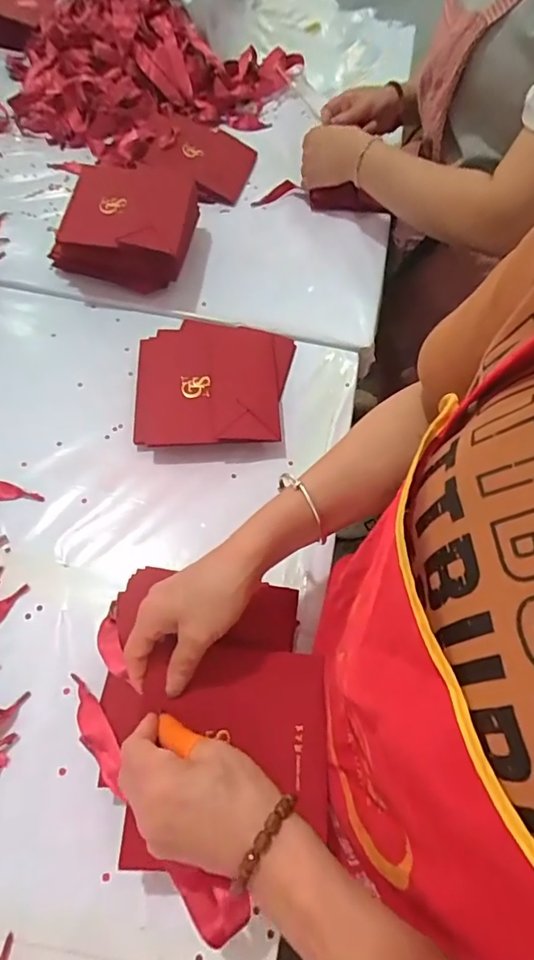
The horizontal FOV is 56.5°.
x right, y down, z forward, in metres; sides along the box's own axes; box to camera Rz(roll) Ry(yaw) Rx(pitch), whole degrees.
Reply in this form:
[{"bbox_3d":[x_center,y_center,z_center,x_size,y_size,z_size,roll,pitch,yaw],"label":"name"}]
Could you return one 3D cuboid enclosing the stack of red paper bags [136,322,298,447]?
[{"bbox_3d":[-0.055,-0.116,0.563,0.176,0.034,0.185,-1,62,-4],"label":"stack of red paper bags"}]

